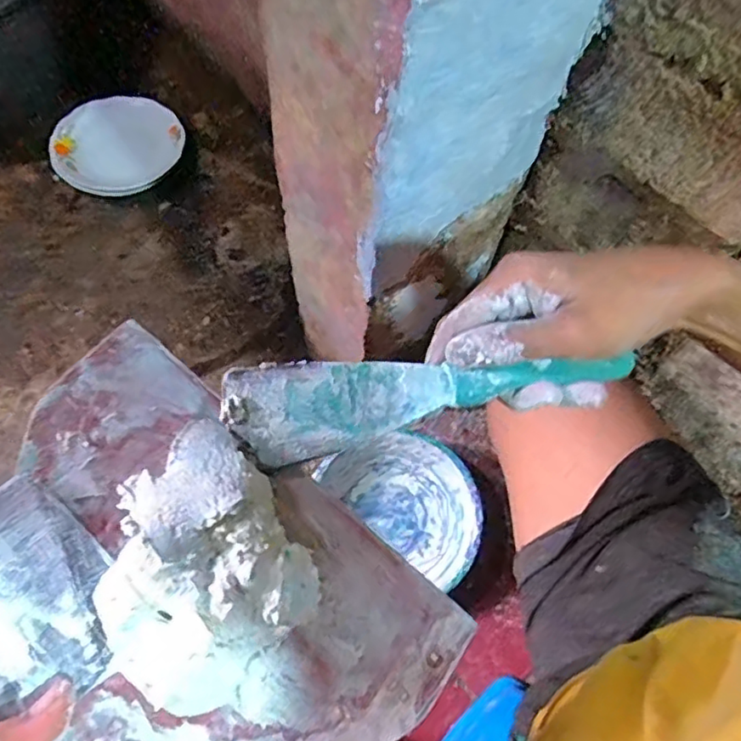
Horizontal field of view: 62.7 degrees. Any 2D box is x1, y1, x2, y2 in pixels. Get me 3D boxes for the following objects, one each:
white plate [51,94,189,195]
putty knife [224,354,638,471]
[{"bbox_3d":[-0.430,-0.380,1.030,0.205,0.048,0.205,-1,63,1],"label":"white plate"},{"bbox_3d":[0.030,0.010,0.288,0.190,0.014,0.042,-8,63,-10],"label":"putty knife"}]

